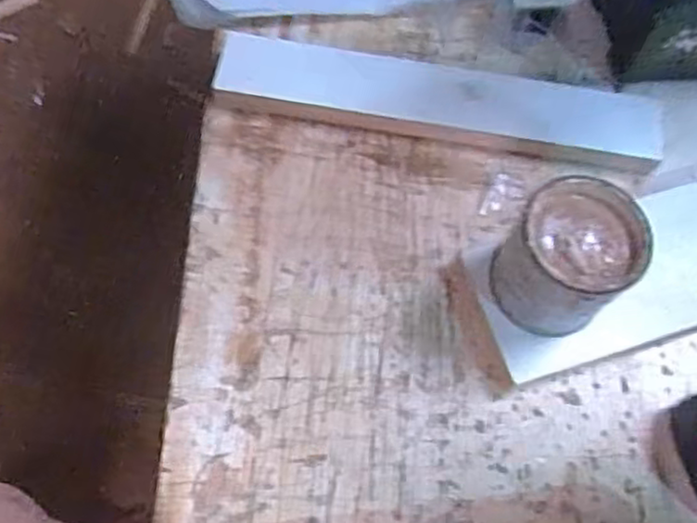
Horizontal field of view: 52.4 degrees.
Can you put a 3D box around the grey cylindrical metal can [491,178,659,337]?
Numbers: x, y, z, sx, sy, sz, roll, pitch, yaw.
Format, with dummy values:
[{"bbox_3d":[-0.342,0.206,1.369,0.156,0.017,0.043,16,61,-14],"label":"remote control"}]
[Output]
[{"bbox_3d":[0.116,0.002,0.384,0.067,0.073,0.064,2,65,-3],"label":"grey cylindrical metal can"}]

